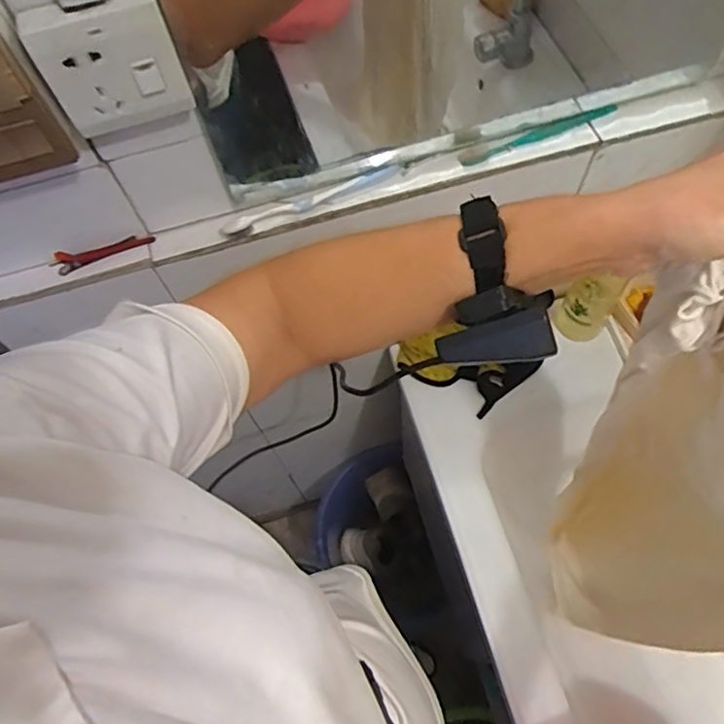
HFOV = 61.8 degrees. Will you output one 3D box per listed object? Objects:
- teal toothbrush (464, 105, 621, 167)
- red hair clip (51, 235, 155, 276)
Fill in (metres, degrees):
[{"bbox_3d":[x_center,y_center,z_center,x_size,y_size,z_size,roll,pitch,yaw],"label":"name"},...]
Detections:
[{"bbox_3d":[0.181,-0.233,0.617,0.172,0.010,0.018,-20,65,-6],"label":"teal toothbrush"},{"bbox_3d":[-0.248,-0.105,0.582,0.094,0.016,0.017,-18,65,-5],"label":"red hair clip"}]

